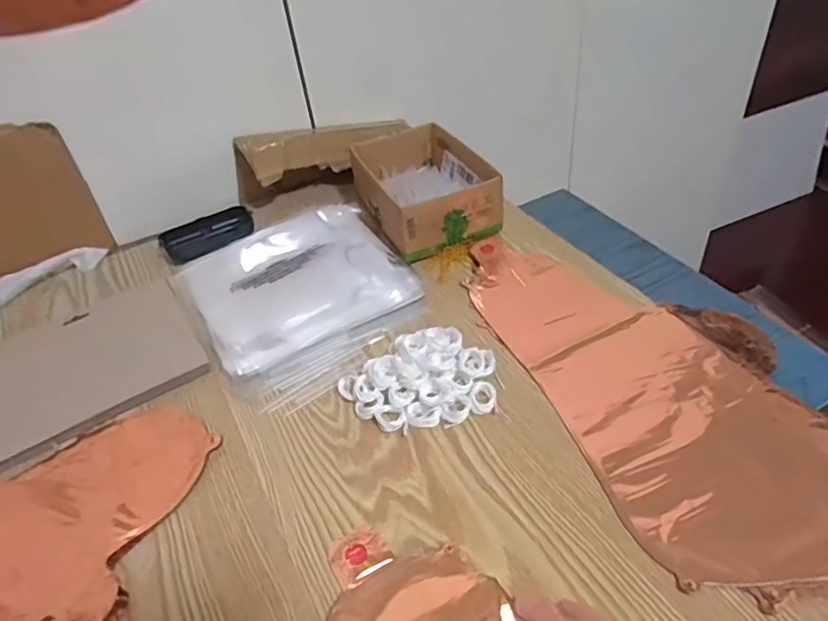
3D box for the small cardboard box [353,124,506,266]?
[{"bbox_3d":[0.010,-0.146,0.695,0.130,0.069,0.195,-19,42,-13],"label":"small cardboard box"}]

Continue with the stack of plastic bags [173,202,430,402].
[{"bbox_3d":[-0.119,-0.029,0.622,0.219,0.017,0.239,-25,44,-19],"label":"stack of plastic bags"}]

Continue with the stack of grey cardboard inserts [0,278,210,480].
[{"bbox_3d":[-0.312,0.047,0.556,0.189,0.010,0.174,-27,45,-21],"label":"stack of grey cardboard inserts"}]

